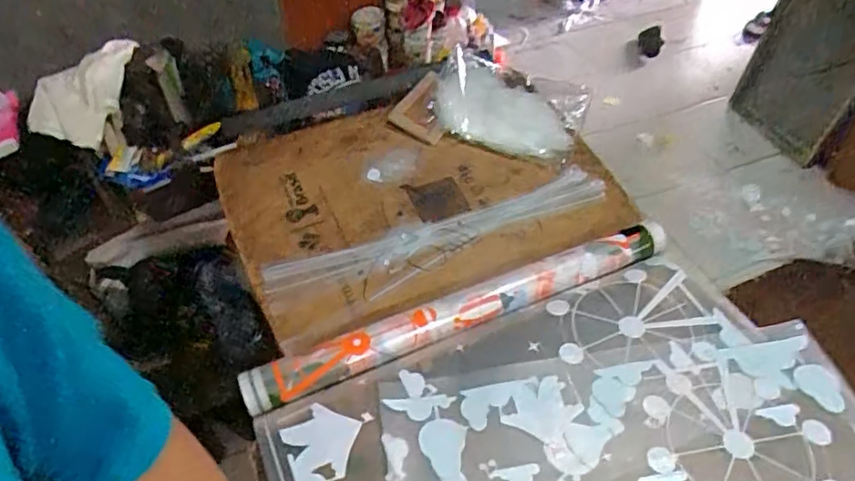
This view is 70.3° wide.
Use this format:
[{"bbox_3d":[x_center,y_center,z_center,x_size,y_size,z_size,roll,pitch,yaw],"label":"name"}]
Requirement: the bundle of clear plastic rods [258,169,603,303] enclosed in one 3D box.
[{"bbox_3d":[0.028,-0.011,0.875,0.519,0.029,0.085,-19,46,-15],"label":"bundle of clear plastic rods"}]

